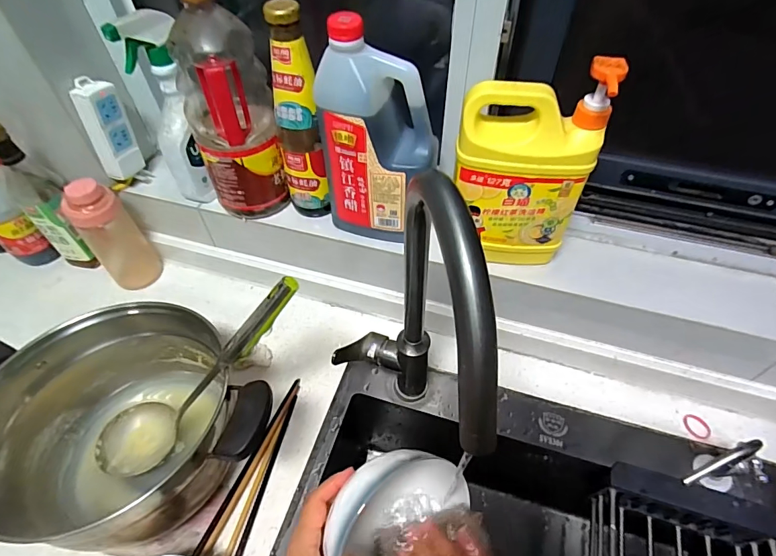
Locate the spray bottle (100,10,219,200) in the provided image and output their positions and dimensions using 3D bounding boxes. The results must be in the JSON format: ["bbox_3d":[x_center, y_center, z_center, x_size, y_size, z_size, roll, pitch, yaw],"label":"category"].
[{"bbox_3d":[-0.277,-0.214,0.564,0.058,0.226,0.079,7,52,6],"label":"spray bottle"}]

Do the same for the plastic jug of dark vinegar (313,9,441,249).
[{"bbox_3d":[-0.012,-0.156,0.511,0.130,0.241,0.078,21,55,17],"label":"plastic jug of dark vinegar"}]

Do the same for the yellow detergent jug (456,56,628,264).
[{"bbox_3d":[0.146,-0.112,0.471,0.142,0.217,0.057,2,52,2],"label":"yellow detergent jug"}]

